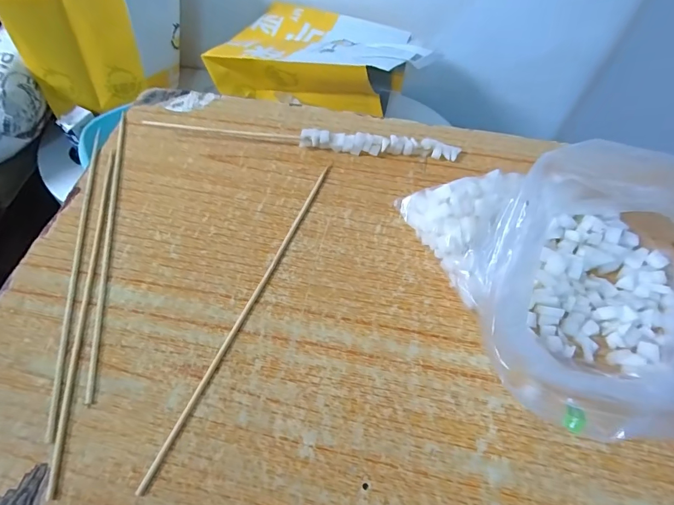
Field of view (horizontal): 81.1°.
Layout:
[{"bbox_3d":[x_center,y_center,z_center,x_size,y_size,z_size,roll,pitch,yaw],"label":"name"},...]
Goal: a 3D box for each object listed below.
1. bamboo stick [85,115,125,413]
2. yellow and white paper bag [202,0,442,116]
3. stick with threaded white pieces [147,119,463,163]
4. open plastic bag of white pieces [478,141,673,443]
[{"bbox_3d":[-0.196,-0.022,0.338,0.007,0.013,0.288,-7,55,-8],"label":"bamboo stick"},{"bbox_3d":[-0.022,-0.375,0.782,0.394,0.134,0.342,17,45,17],"label":"yellow and white paper bag"},{"bbox_3d":[-0.038,-0.114,0.388,0.311,0.022,0.023,7,60,3],"label":"stick with threaded white pieces"},{"bbox_3d":[0.196,0.025,0.261,0.171,0.120,0.183,-5,59,-4],"label":"open plastic bag of white pieces"}]

